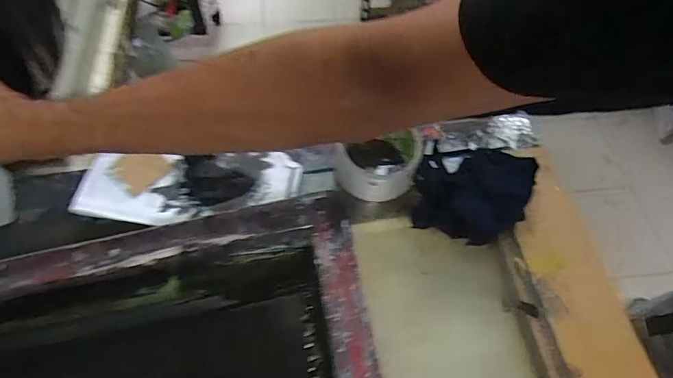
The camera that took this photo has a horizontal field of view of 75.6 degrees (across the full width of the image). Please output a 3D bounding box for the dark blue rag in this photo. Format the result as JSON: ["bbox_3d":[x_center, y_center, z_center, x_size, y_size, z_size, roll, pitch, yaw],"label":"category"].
[{"bbox_3d":[0.148,-0.001,0.457,0.126,0.046,0.109,12,59,4],"label":"dark blue rag"}]

